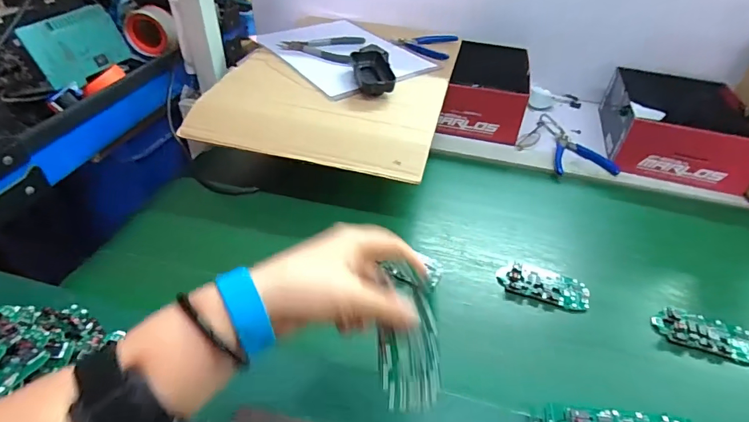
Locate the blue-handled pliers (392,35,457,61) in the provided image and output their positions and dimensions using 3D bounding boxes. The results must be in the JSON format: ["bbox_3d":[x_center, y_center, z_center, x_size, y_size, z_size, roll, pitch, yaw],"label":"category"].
[{"bbox_3d":[0.091,-0.319,0.791,0.117,0.015,0.116,3,47,-3],"label":"blue-handled pliers"}]

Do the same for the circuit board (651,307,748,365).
[{"bbox_3d":[0.358,0.134,0.450,0.101,0.018,0.047,16,48,8],"label":"circuit board"}]

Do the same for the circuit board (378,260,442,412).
[{"bbox_3d":[0.026,0.092,0.311,0.045,0.011,0.103,1,74,-6],"label":"circuit board"}]

